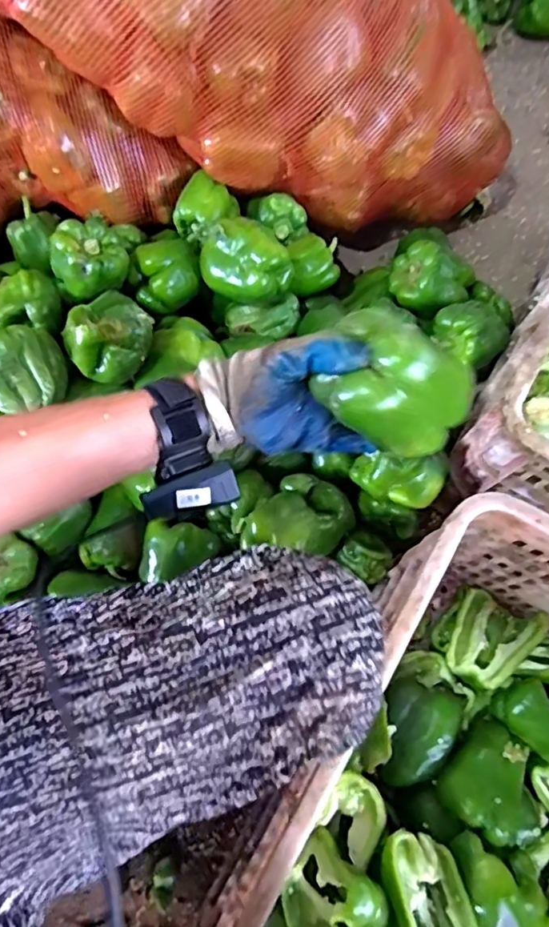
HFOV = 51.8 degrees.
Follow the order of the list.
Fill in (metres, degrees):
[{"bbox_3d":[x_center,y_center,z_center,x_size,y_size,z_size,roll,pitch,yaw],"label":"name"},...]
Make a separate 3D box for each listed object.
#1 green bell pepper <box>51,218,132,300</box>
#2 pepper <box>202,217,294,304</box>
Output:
[{"bbox_3d":[-0.215,-0.233,0.649,0.078,0.060,0.071,-1,71,2],"label":"green bell pepper"},{"bbox_3d":[-0.035,-0.239,0.672,0.079,0.067,0.097,-42,75,-11],"label":"pepper"}]

